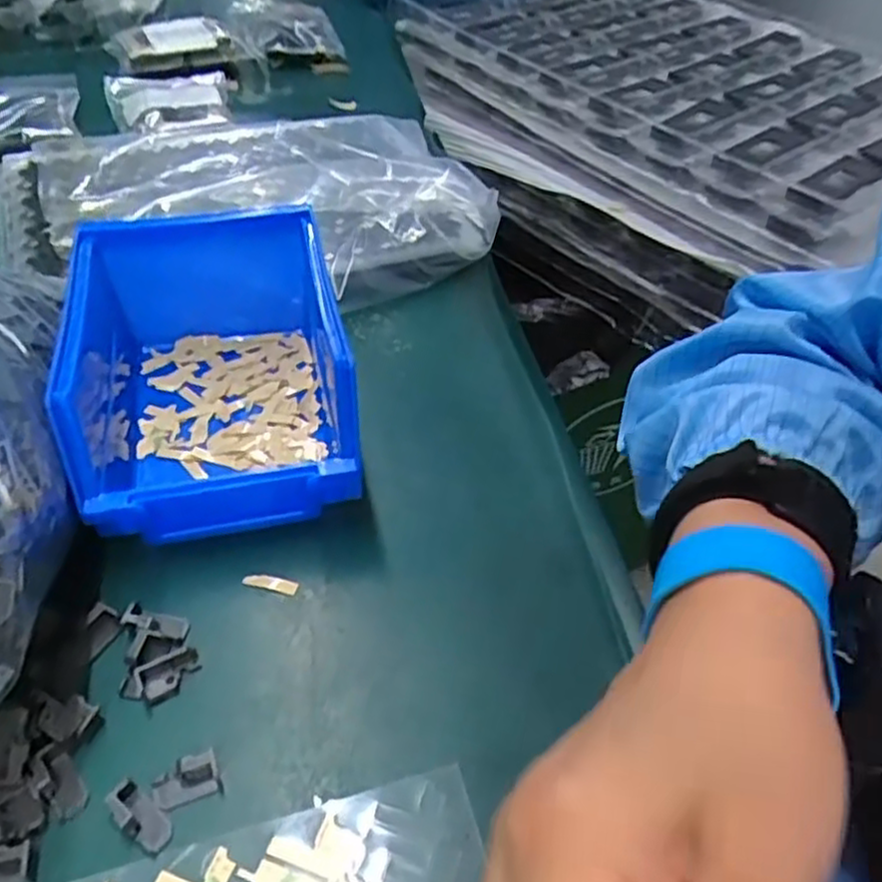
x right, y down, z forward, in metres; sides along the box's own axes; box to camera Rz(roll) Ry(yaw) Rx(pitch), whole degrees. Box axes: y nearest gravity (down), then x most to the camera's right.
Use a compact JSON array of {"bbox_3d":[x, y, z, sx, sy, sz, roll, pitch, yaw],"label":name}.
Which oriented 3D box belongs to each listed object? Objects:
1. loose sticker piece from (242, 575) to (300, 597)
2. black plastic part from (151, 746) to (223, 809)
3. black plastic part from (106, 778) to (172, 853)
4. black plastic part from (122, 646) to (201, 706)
[{"bbox_3d":[-0.066,0.056,0.289,0.021,0.004,0.006,13,64,6],"label":"loose sticker piece"},{"bbox_3d":[-0.082,0.108,0.236,0.020,0.010,0.011,-12,49,-13],"label":"black plastic part"},{"bbox_3d":[-0.094,0.116,0.228,0.022,0.009,0.010,34,55,25],"label":"black plastic part"},{"bbox_3d":[-0.098,0.083,0.257,0.026,0.011,0.012,-17,51,-17],"label":"black plastic part"}]

